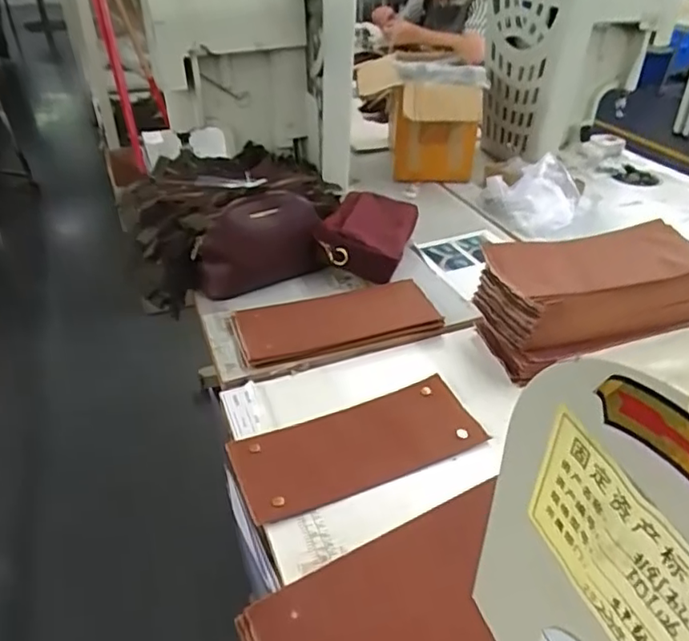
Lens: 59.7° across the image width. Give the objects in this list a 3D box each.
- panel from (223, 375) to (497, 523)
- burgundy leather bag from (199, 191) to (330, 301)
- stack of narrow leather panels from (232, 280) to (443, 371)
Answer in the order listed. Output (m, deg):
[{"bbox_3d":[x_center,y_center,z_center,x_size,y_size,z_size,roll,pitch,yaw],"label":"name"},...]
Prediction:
[{"bbox_3d":[0.013,0.128,0.628,0.251,0.014,0.111,-14,38,-19],"label":"panel"},{"bbox_3d":[-0.122,-0.107,0.857,0.181,0.127,0.045,-14,37,-18],"label":"burgundy leather bag"},{"bbox_3d":[-0.010,-0.003,0.789,0.260,0.019,0.111,-12,37,-16],"label":"stack of narrow leather panels"}]

